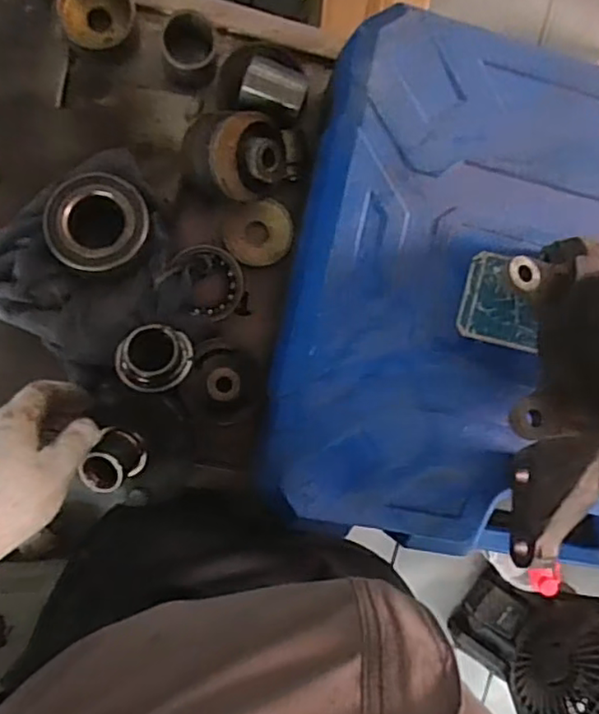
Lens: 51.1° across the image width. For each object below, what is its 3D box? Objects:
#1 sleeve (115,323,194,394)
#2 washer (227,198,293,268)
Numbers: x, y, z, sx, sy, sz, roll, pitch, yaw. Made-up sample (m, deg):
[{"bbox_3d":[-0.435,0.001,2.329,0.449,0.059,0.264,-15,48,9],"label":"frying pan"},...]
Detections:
[{"bbox_3d":[-0.118,0.002,0.510,0.059,0.015,0.056,-1,94,-8],"label":"sleeve"},{"bbox_3d":[-0.037,-0.116,0.575,0.059,0.013,0.060,2,99,10],"label":"washer"}]

